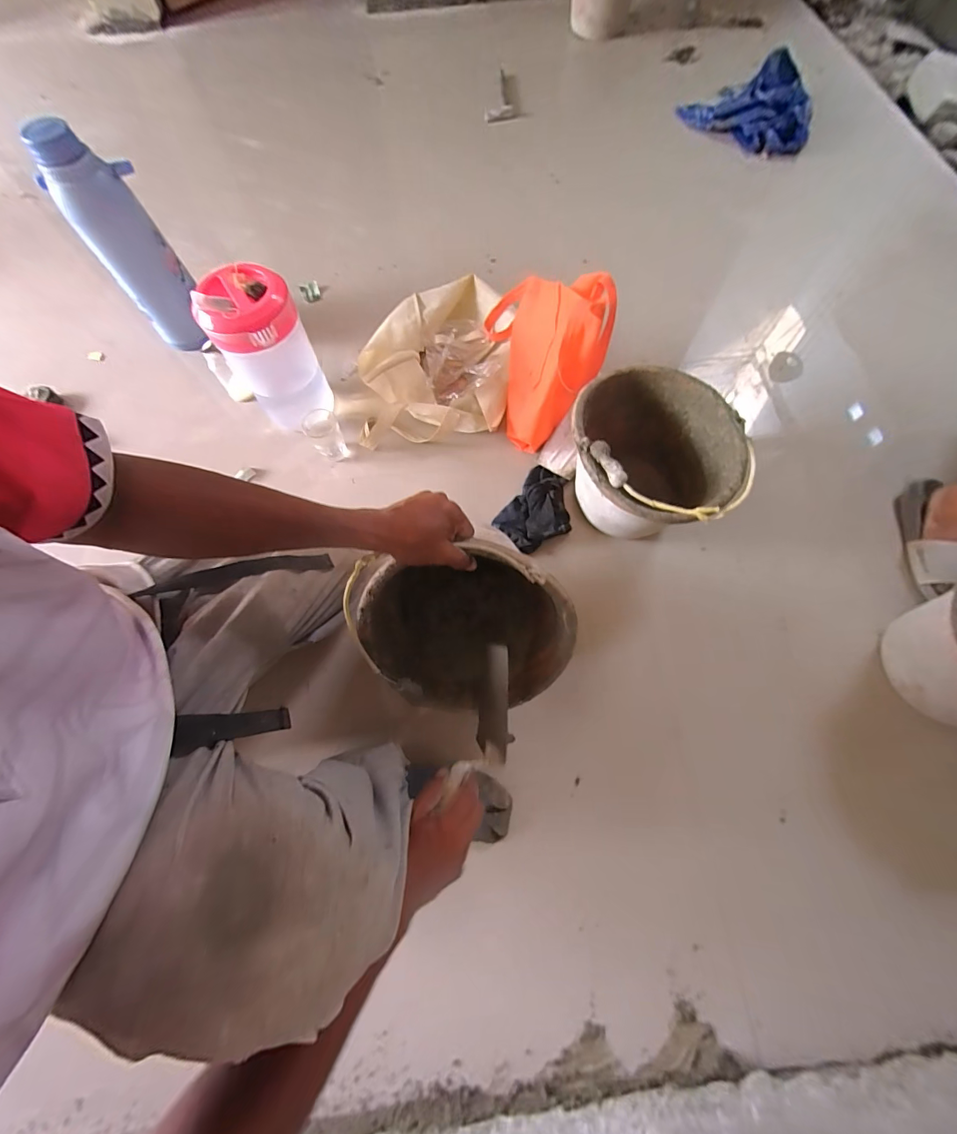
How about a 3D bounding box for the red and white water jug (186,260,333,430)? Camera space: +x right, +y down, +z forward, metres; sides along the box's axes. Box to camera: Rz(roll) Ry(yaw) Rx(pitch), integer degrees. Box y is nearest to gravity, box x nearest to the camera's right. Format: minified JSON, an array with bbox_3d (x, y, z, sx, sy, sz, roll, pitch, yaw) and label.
[{"bbox_3d":[-0.394,-0.398,0.796,0.155,0.289,0.145,-32,72,-10],"label":"red and white water jug"}]

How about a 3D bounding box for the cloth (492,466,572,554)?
[{"bbox_3d":[0.123,-0.111,0.787,0.129,0.040,0.170,34,74,13],"label":"cloth"}]

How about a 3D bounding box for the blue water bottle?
[{"bbox_3d":[-0.707,-0.648,0.833,0.141,0.365,0.117,-23,50,-7],"label":"blue water bottle"}]

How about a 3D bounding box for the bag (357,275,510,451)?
[{"bbox_3d":[-0.101,-0.453,0.901,0.316,0.098,0.374,-3,69,0],"label":"bag"}]

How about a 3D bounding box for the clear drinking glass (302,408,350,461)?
[{"bbox_3d":[-0.319,-0.270,0.850,0.071,0.086,0.080,-24,71,-7],"label":"clear drinking glass"}]

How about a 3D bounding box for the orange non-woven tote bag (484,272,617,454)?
[{"bbox_3d":[0.096,-0.444,0.775,0.181,0.276,0.319,-27,71,-8],"label":"orange non-woven tote bag"}]

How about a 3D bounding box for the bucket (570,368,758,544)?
[{"bbox_3d":[0.283,-0.181,0.708,0.270,0.251,0.264,0,69,1],"label":"bucket"}]

